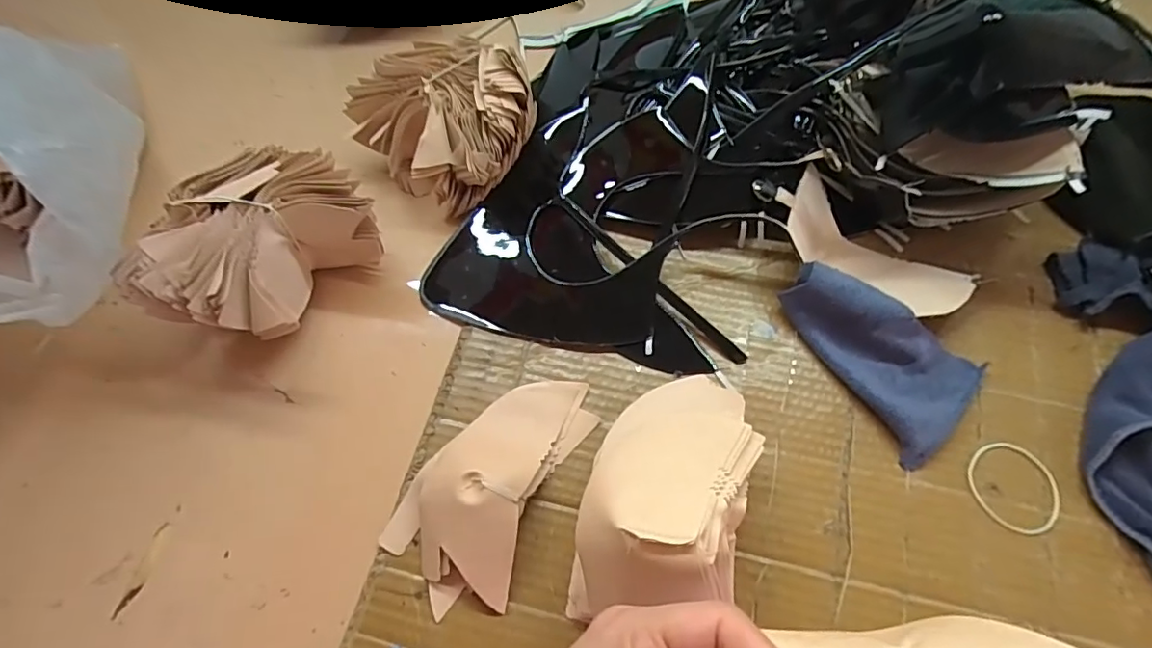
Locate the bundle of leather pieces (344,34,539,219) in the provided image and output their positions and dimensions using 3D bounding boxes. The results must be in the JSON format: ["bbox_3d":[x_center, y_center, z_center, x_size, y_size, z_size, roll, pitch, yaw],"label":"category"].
[{"bbox_3d":[-0.105,-0.172,0.471,0.150,0.085,0.125,40,72,20],"label":"bundle of leather pieces"}]

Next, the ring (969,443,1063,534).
[{"bbox_3d":[0.287,0.106,0.354,0.054,0.004,0.058,-1,63,3],"label":"ring"}]

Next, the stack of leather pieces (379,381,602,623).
[{"bbox_3d":[-0.052,0.097,0.356,0.087,0.038,0.160,30,69,17],"label":"stack of leather pieces"}]

